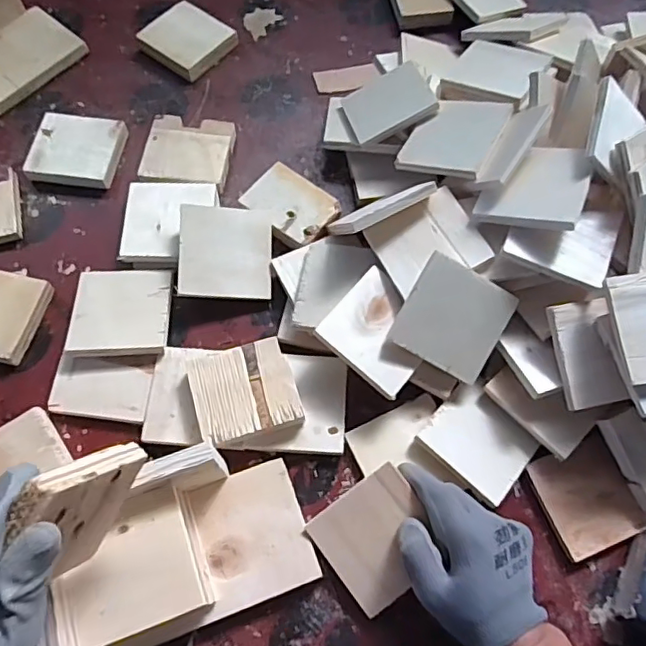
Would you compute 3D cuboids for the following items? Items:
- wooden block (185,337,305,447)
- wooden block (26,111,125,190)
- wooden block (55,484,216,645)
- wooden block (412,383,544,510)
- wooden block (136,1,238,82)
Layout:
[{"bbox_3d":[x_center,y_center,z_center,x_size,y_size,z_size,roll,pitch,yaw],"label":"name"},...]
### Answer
[{"bbox_3d":[-0.071,0.063,0.522,0.090,0.018,0.083,-14,67,-7],"label":"wooden block"},{"bbox_3d":[-0.275,-0.193,0.645,0.091,0.025,0.081,7,66,2],"label":"wooden block"},{"bbox_3d":[-0.142,0.187,0.442,0.089,0.060,0.089,-20,68,-9],"label":"wooden block"},{"bbox_3d":[0.140,0.105,0.515,0.088,0.013,0.080,40,71,15],"label":"wooden block"},{"bbox_3d":[-0.165,-0.348,0.707,0.087,0.023,0.086,35,70,13],"label":"wooden block"}]

